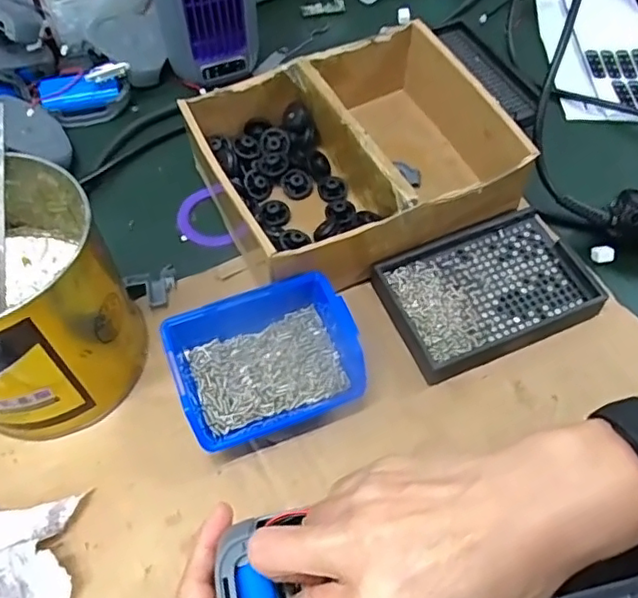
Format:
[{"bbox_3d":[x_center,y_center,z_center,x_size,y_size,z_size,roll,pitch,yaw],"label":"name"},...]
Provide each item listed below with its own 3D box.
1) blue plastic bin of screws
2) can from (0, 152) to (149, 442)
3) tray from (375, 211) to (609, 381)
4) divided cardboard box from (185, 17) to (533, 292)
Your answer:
[{"bbox_3d":[-0.033,0.039,0.379,0.109,0.041,0.081,-18,59,-12],"label":"blue plastic bin of screws"},{"bbox_3d":[-0.178,0.001,0.356,0.117,0.110,0.132,-31,63,-19],"label":"can"},{"bbox_3d":[0.121,-0.009,0.430,0.144,0.017,0.096,-19,60,-13],"label":"tray"},{"bbox_3d":[0.024,-0.105,0.463,0.205,0.088,0.176,-24,61,-16],"label":"divided cardboard box"}]

